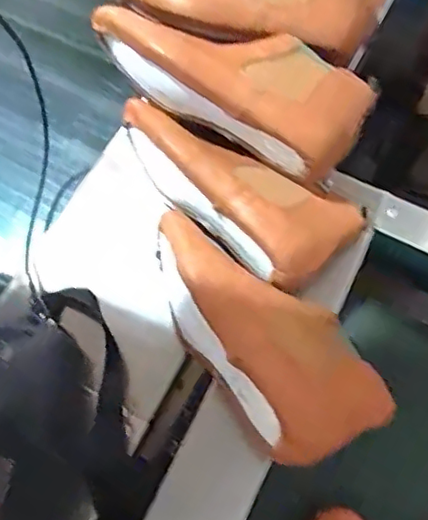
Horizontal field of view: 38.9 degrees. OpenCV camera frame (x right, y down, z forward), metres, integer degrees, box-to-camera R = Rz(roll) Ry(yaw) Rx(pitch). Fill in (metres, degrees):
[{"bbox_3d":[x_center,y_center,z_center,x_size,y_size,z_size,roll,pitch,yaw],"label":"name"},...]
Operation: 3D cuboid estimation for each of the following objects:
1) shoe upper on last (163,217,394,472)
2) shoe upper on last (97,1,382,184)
[{"bbox_3d":[0.036,0.061,0.575,0.118,0.087,0.267,-33,71,-12],"label":"shoe upper on last"},{"bbox_3d":[0.020,-0.193,0.605,0.273,0.074,0.111,28,70,11],"label":"shoe upper on last"}]

